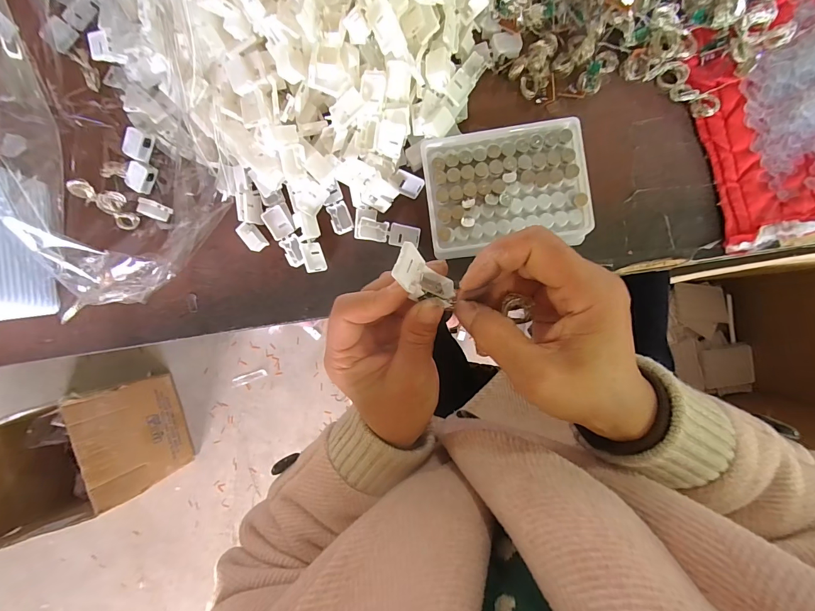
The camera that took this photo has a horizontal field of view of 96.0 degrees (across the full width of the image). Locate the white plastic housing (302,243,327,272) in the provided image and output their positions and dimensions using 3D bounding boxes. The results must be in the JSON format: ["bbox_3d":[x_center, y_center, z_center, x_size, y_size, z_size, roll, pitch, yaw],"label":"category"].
[{"bbox_3d":[-0.086,-0.044,0.336,0.016,0.012,0.028,-15,88,4],"label":"white plastic housing"}]

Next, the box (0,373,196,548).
[{"bbox_3d":[-0.853,0.387,0.959,0.399,0.303,0.274,-20,88,4],"label":"box"}]

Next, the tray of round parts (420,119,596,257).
[{"bbox_3d":[0.082,-0.097,0.316,0.128,0.036,0.099,-8,89,4],"label":"tray of round parts"}]

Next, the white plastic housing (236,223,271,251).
[{"bbox_3d":[-0.143,-0.063,0.337,0.016,0.013,0.025,-35,87,3],"label":"white plastic housing"}]

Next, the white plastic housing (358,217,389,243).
[{"bbox_3d":[-0.031,-0.068,0.329,0.025,0.012,0.017,7,90,4],"label":"white plastic housing"}]

